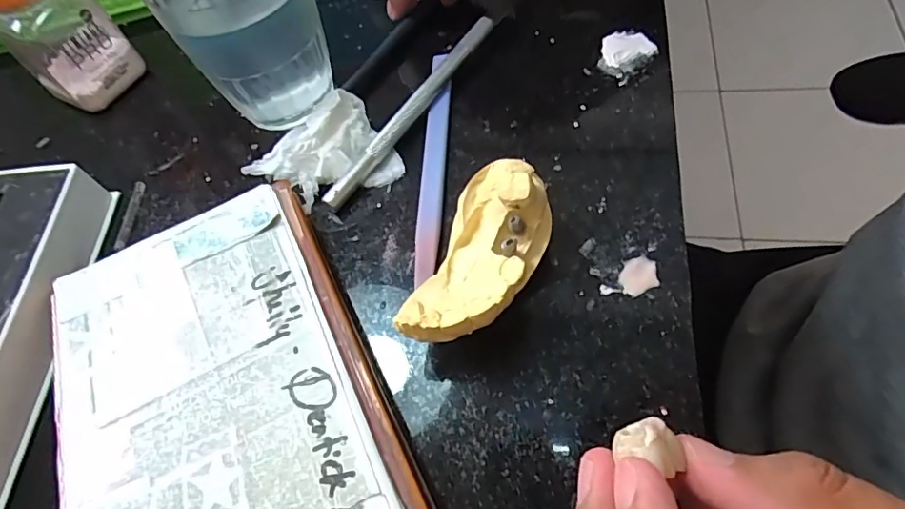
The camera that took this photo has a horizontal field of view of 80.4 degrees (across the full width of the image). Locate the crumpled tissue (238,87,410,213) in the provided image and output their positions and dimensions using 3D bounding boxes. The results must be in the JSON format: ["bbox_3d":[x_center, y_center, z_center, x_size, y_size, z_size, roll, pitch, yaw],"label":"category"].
[{"bbox_3d":[-0.055,-0.043,0.222,0.055,0.015,0.049,-31,58,-9],"label":"crumpled tissue"}]

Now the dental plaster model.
[{"bbox_3d":[0.010,0.001,0.176,0.032,0.035,0.068,18,63,20],"label":"dental plaster model"}]

